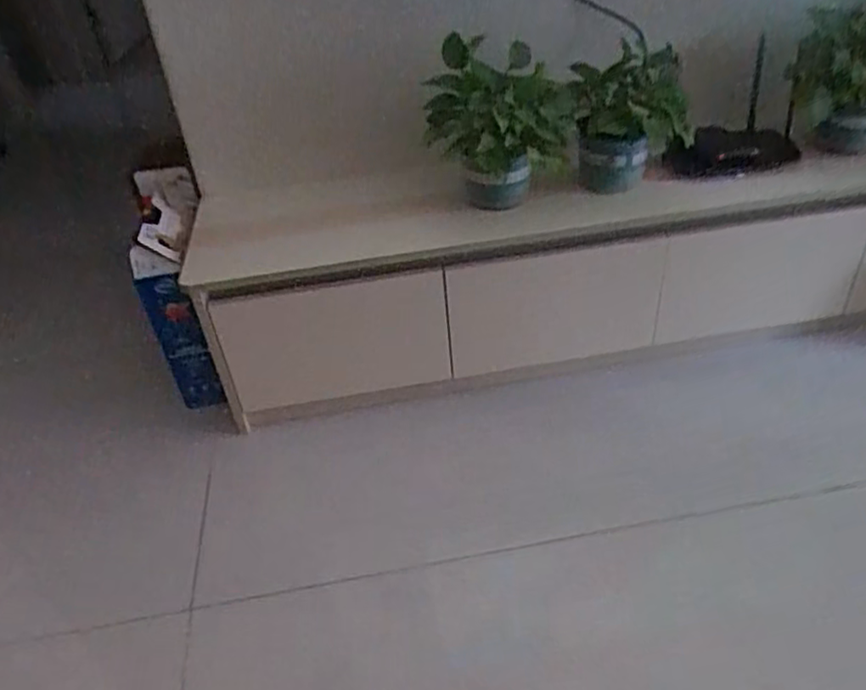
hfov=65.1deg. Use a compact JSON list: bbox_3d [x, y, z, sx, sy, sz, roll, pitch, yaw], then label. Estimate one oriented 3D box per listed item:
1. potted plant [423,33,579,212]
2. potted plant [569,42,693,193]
[{"bbox_3d":[0.111,-0.343,1.080,0.211,0.264,0.160,5,37,15],"label":"potted plant"},{"bbox_3d":[0.338,-0.375,1.145,0.172,0.221,0.189,8,38,19],"label":"potted plant"}]

